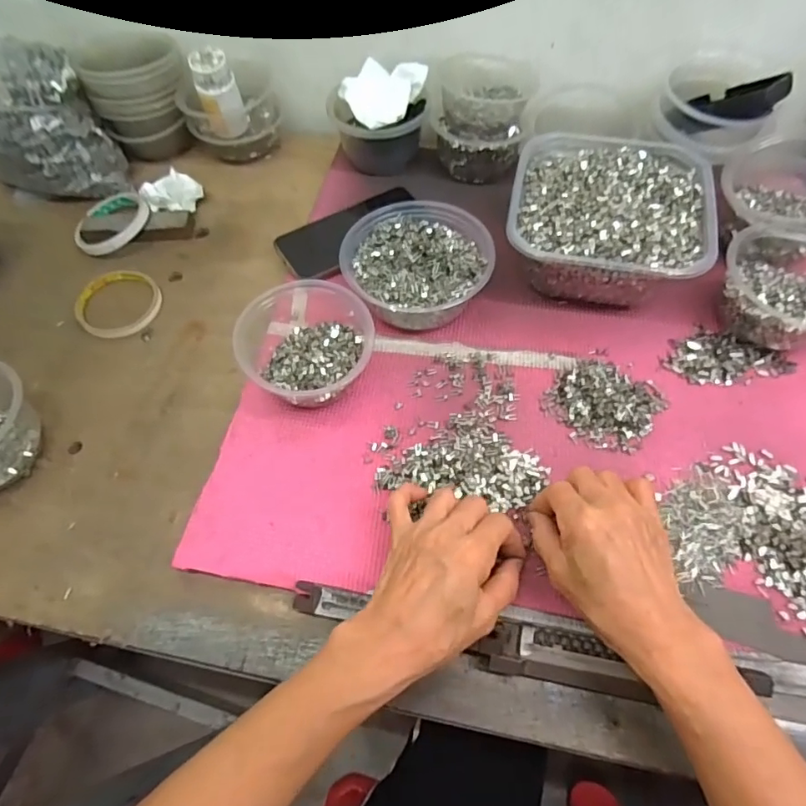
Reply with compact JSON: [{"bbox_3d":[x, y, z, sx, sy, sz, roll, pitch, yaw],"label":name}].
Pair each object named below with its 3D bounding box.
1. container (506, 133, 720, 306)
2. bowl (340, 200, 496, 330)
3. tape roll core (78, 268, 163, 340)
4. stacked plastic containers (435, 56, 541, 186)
[{"bbox_3d":[0.192,-0.172,0.503,0.174,0.079,0.178,10,61,9],"label":"container"},{"bbox_3d":[0.013,-0.126,0.496,0.130,0.058,0.123,-1,59,2],"label":"bowl"},{"bbox_3d":[-0.294,-0.104,0.538,0.084,0.011,0.082,-2,62,3],"label":"tape roll core"},{"bbox_3d":[0.090,-0.321,0.587,0.105,0.077,0.110,6,60,7],"label":"stacked plastic containers"}]

